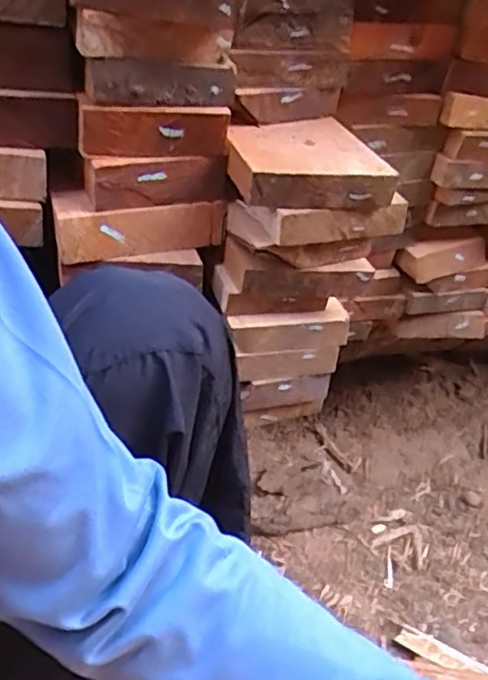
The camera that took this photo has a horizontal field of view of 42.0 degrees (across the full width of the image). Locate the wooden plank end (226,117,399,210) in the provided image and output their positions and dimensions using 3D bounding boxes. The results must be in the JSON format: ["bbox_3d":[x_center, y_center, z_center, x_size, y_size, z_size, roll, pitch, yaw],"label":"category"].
[{"bbox_3d":[0.050,-0.153,0.551,0.125,0.034,0.114,-10,41,-16],"label":"wooden plank end"}]

